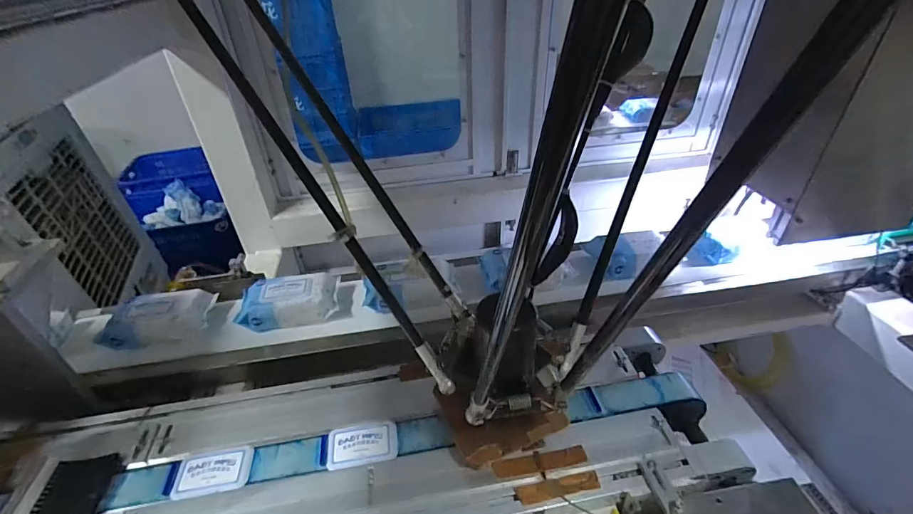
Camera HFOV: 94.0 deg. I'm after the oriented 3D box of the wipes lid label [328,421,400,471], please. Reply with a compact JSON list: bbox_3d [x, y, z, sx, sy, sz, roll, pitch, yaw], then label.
[{"bbox_3d":[-0.132,0.265,0.604,0.097,0.006,0.062,-6,37,-7],"label":"wipes lid label"}]

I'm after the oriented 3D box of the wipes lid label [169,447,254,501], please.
[{"bbox_3d":[-0.328,0.290,0.573,0.096,0.007,0.062,-8,37,-7],"label":"wipes lid label"}]

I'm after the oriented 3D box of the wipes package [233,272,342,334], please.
[{"bbox_3d":[-0.337,0.085,0.859,0.192,0.058,0.103,-9,37,-8],"label":"wipes package"}]

